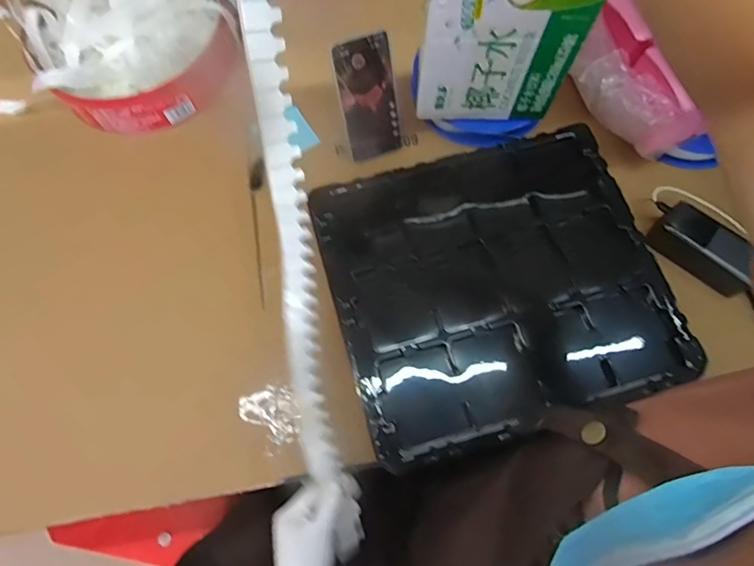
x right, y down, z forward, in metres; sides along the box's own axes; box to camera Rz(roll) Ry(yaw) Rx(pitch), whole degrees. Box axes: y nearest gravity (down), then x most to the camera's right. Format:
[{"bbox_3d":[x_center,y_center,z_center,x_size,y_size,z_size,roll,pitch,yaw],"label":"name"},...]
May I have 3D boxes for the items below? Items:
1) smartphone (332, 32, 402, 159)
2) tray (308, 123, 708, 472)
[{"bbox_3d":[-0.009,-0.244,0.635,0.076,0.158,0.013,-19,43,-7],"label":"smartphone"},{"bbox_3d":[0.139,0.001,0.572,0.373,0.058,0.332,-15,73,-6],"label":"tray"}]

